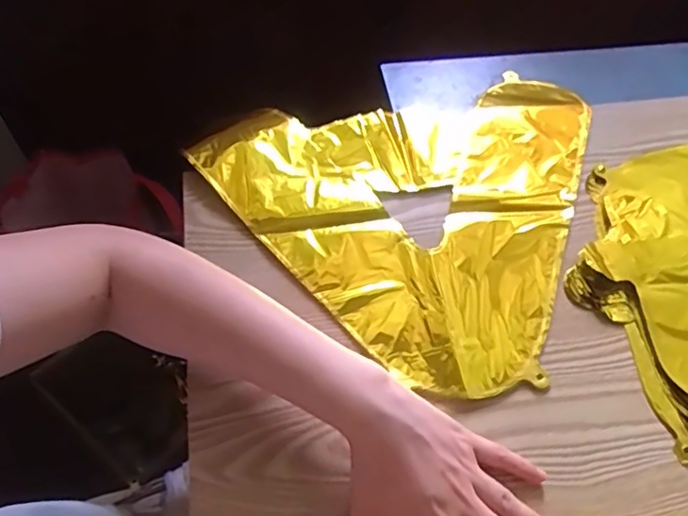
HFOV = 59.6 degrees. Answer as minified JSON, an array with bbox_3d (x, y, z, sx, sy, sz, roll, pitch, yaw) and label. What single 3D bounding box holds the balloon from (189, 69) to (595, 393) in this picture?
[{"bbox_3d":[0.092,-0.074,0.531,0.332,0.009,0.314,-37,67,-23],"label":"balloon"}]

